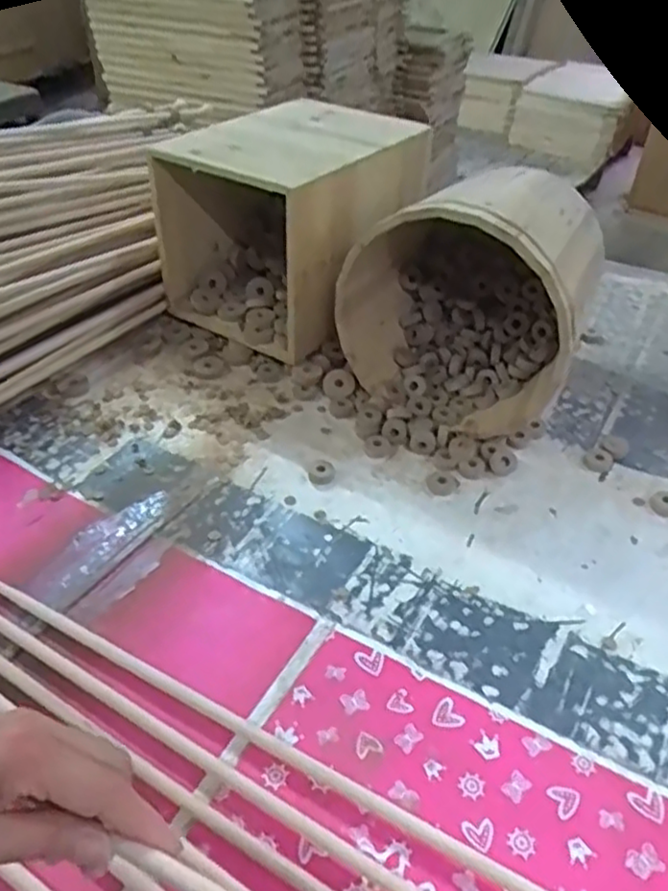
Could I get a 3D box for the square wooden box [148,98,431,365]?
[{"bbox_3d":[-0.048,-0.262,0.831,0.202,0.235,0.260,25,47,27],"label":"square wooden box"}]

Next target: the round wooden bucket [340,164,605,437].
[{"bbox_3d":[0.150,-0.159,0.717,0.227,0.228,0.230,19,45,22],"label":"round wooden bucket"}]

